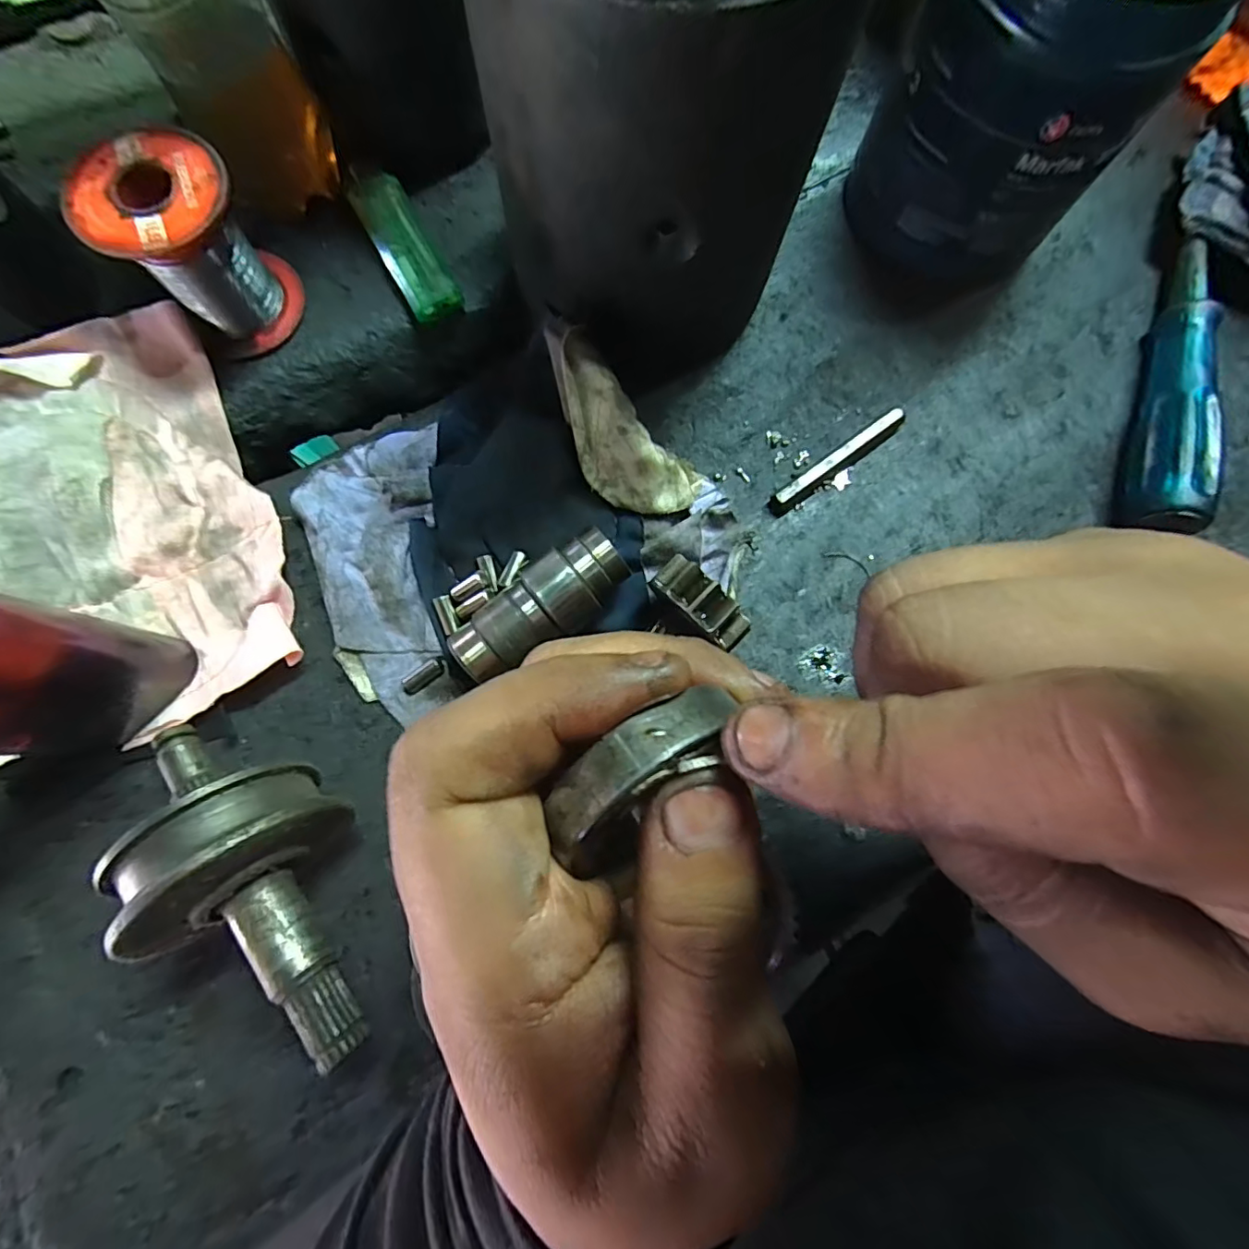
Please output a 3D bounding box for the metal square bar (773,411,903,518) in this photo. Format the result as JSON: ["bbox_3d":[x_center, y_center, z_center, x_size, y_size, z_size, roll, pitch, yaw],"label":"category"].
[{"bbox_3d":[0.092,-0.071,0.239,0.070,0.010,0.011,-38,80,-9],"label":"metal square bar"}]

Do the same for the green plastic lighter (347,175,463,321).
[{"bbox_3d":[-0.095,-0.165,0.241,0.023,0.013,0.070,-28,78,-7],"label":"green plastic lighter"}]

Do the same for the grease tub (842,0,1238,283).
[{"bbox_3d":[0.150,-0.206,0.209,0.086,0.097,0.086,30,78,6],"label":"grease tub"}]

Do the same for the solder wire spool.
[{"bbox_3d":[-0.165,-0.144,0.214,0.050,0.058,0.050,0,76,-1],"label":"solder wire spool"}]

